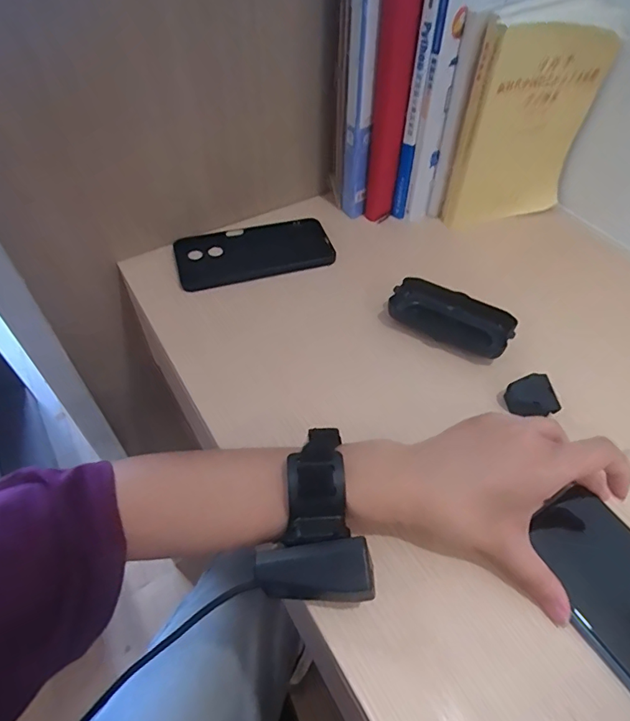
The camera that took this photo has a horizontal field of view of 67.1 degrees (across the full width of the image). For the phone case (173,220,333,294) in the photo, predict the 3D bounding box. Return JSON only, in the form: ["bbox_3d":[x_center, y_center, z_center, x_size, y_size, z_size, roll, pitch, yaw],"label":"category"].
[{"bbox_3d":[-0.063,-0.117,0.515,0.168,0.017,0.077,-17,53,-14],"label":"phone case"}]

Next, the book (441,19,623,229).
[{"bbox_3d":[0.222,-0.245,0.500,0.141,0.191,0.050,-19,54,-16],"label":"book"}]

